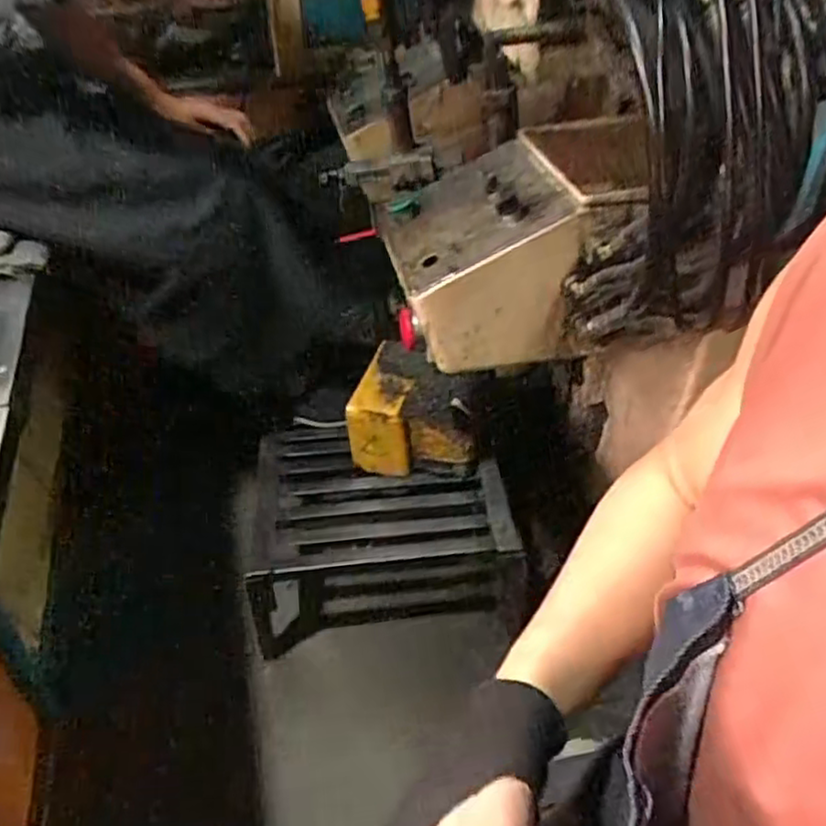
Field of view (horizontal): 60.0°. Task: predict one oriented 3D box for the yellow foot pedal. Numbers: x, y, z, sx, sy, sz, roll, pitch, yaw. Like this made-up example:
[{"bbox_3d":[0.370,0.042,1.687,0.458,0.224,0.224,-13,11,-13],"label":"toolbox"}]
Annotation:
[{"bbox_3d":[0.010,0.003,1.367,0.227,0.173,0.193,9,42,9],"label":"yellow foot pedal"}]

